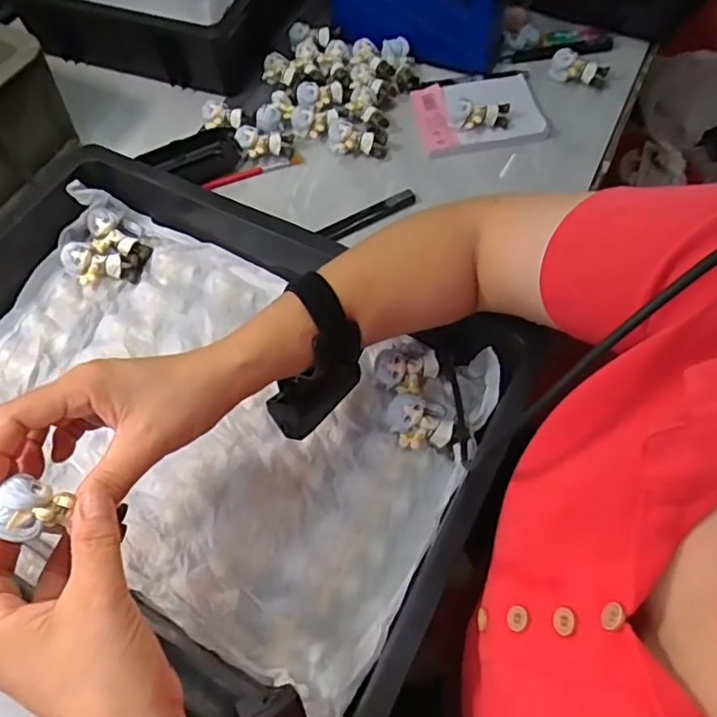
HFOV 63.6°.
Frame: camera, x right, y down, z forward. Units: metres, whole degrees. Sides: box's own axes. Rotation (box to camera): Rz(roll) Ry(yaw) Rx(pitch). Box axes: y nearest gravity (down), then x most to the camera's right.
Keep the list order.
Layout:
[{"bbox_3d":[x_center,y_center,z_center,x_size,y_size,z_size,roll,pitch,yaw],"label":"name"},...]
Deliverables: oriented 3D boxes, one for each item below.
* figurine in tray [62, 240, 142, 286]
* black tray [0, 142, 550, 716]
[{"bbox_3d":[-0.233,-0.083,0.526,0.066,0.021,0.035,14,59,-23],"label":"figurine in tray"},{"bbox_3d":[-0.120,0.031,0.437,0.428,0.076,0.299,25,65,14],"label":"black tray"}]

